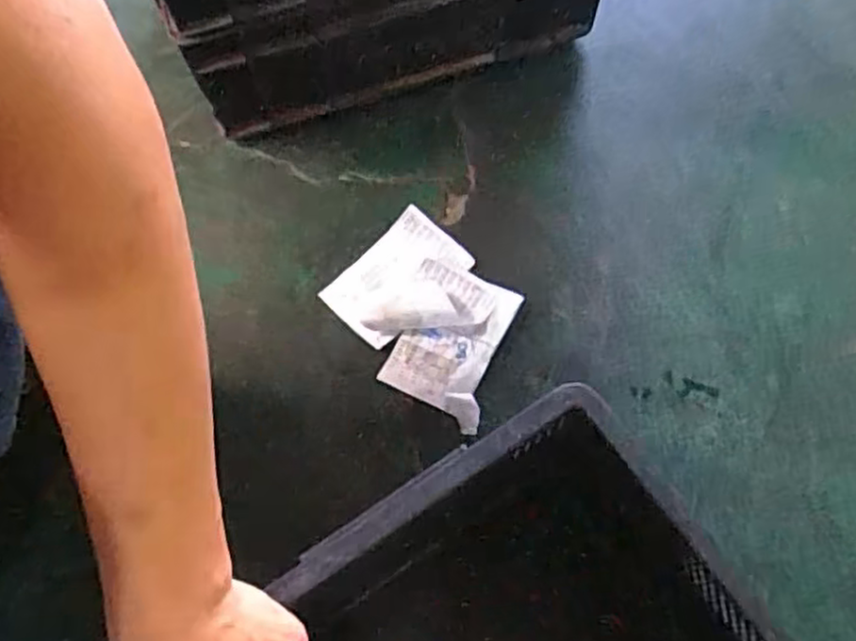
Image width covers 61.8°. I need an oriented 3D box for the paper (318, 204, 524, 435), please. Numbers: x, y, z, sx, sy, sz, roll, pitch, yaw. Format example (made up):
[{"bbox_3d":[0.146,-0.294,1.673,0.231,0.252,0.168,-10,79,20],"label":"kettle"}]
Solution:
[{"bbox_3d":[0.002,-0.004,0.516,0.145,0.025,0.106,39,74,18],"label":"paper"}]

